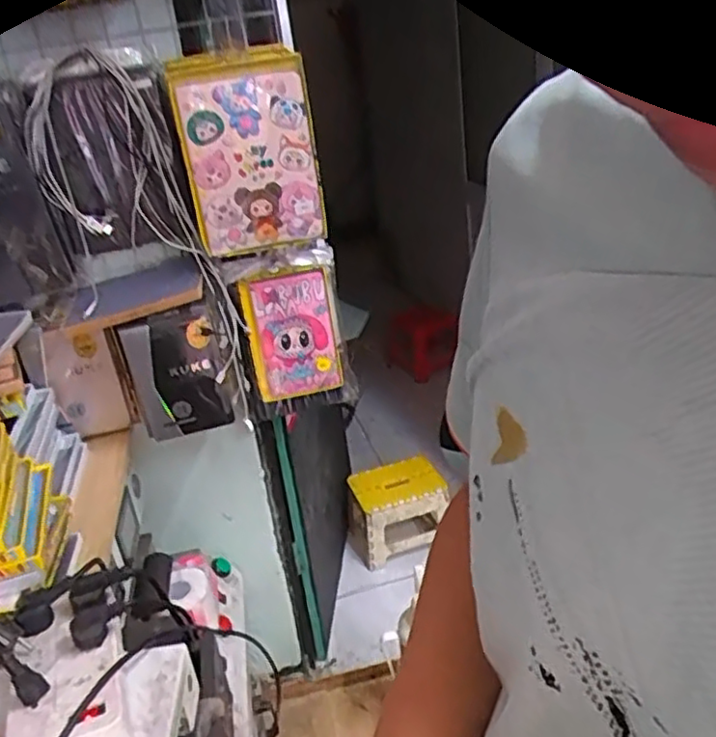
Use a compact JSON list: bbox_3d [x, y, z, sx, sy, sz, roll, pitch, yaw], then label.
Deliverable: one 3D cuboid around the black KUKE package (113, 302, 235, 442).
[{"bbox_3d":[-0.296,0.009,1.147,0.155,0.217,0.032,-17,27,-19],"label":"black KUKE package"}]

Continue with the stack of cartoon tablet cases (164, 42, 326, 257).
[{"bbox_3d":[-0.163,-0.322,1.032,0.195,0.279,0.049,-11,25,-7],"label":"stack of cartoon tablet cases"}]

